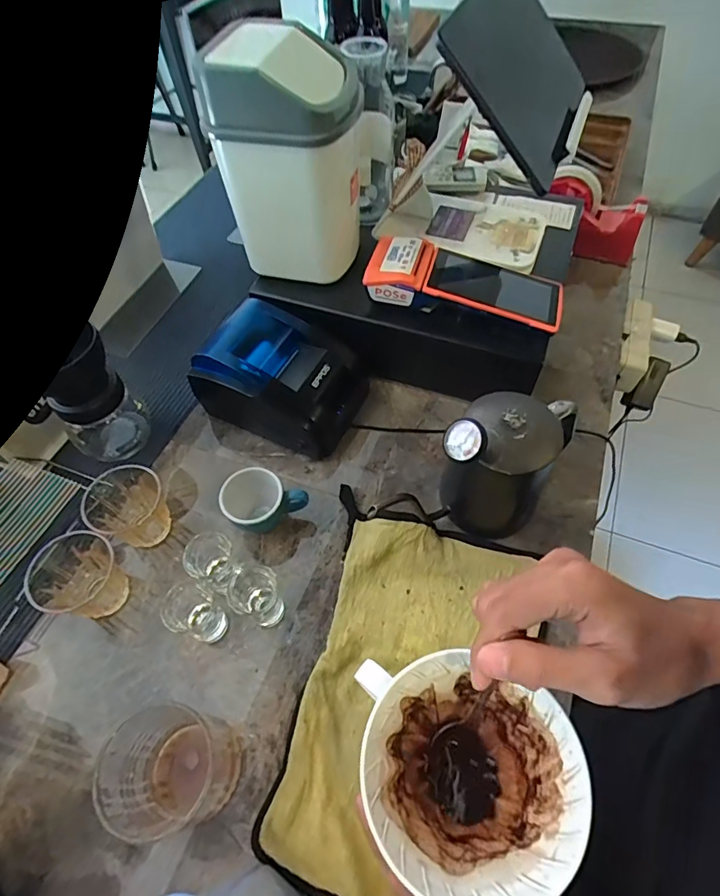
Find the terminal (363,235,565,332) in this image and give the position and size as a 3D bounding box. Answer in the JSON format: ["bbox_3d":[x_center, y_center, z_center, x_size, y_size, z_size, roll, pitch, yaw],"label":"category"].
[{"bbox_3d":[0.122,-0.192,0.548,0.219,0.051,0.095,10,57,9],"label":"terminal"}]

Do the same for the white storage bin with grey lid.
[{"bbox_3d":[-0.068,-0.299,0.520,0.132,0.198,0.109,9,57,8],"label":"white storage bin with grey lid"}]

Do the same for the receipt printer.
[{"bbox_3d":[-0.093,-0.088,0.572,0.178,0.099,0.132,16,58,15],"label":"receipt printer"}]

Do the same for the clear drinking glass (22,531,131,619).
[{"bbox_3d":[-0.270,0.125,0.460,0.066,0.085,0.071,13,58,11],"label":"clear drinking glass"}]

